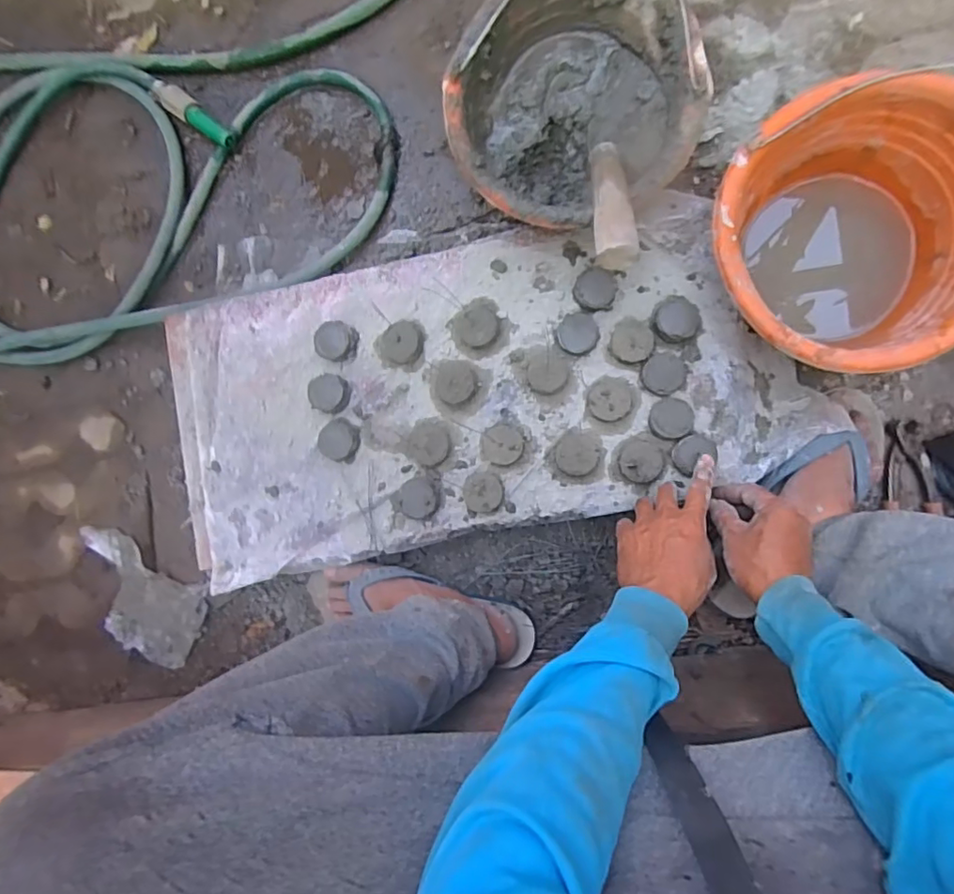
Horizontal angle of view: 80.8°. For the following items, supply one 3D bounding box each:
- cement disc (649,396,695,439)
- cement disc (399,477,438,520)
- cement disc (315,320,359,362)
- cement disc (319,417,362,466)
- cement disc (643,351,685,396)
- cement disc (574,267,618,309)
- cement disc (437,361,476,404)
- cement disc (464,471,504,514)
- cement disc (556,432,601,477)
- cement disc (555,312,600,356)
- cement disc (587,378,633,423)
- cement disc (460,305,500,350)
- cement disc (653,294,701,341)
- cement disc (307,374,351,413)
[{"bbox_3d":[0.205,-0.030,0.588,0.046,0.010,0.045,1,71,6],"label":"cement disc"},{"bbox_3d":[-0.064,0.056,0.615,0.037,0.020,0.042,-1,89,7],"label":"cement disc"},{"bbox_3d":[-0.162,-0.121,0.639,0.046,0.019,0.045,0,90,7],"label":"cement disc"},{"bbox_3d":[-0.156,-0.008,0.637,0.046,0.011,0.046,0,90,7],"label":"cement disc"},{"bbox_3d":[0.196,-0.077,0.587,0.045,0.016,0.043,0,90,7],"label":"cement disc"},{"bbox_3d":[0.127,-0.167,0.598,0.045,0.026,0.039,12,91,7],"label":"cement disc"},{"bbox_3d":[-0.025,-0.071,0.614,0.043,0.024,0.046,0,90,7],"label":"cement disc"},{"bbox_3d":[0.007,0.049,0.606,0.041,0.019,0.043,0,90,7],"label":"cement disc"},{"bbox_3d":[0.109,0.007,0.597,0.045,0.020,0.044,0,90,7],"label":"cement disc"},{"bbox_3d":[0.108,-0.121,0.599,0.045,0.013,0.045,0,90,7],"label":"cement disc"},{"bbox_3d":[0.141,-0.049,0.591,0.043,0.019,0.043,0,90,7],"label":"cement disc"},{"bbox_3d":[0.002,-0.131,0.613,0.041,0.020,0.043,0,90,7],"label":"cement disc"},{"bbox_3d":[0.210,-0.135,0.586,0.049,0.024,0.045,0,90,7],"label":"cement disc"},{"bbox_3d":[-0.167,-0.060,0.632,0.040,0.022,0.042,0,90,7],"label":"cement disc"}]

